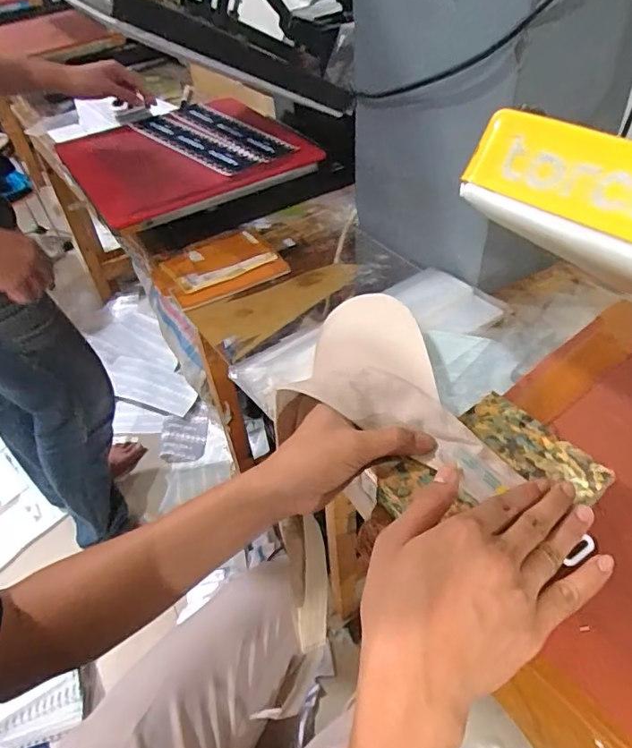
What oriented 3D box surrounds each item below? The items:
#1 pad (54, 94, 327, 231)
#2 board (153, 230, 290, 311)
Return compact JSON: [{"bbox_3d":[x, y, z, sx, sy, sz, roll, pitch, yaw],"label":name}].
[{"bbox_3d":[-0.242,-0.411,0.967,0.377,0.045,0.420,-27,50,-19],"label":"pad"},{"bbox_3d":[-0.161,-0.177,0.857,0.187,0.028,0.142,-27,50,-19],"label":"board"}]

